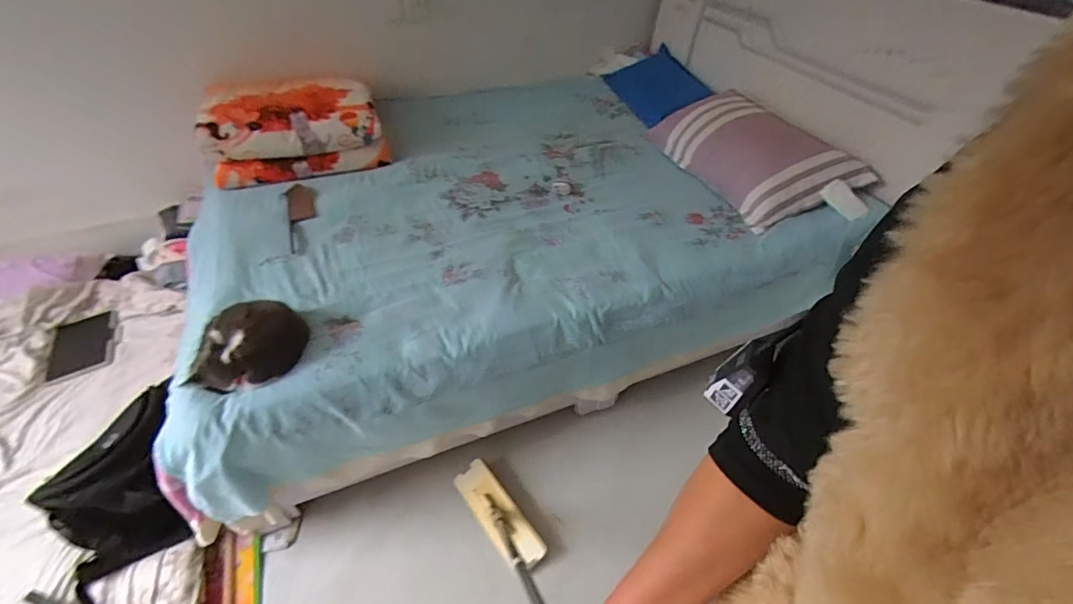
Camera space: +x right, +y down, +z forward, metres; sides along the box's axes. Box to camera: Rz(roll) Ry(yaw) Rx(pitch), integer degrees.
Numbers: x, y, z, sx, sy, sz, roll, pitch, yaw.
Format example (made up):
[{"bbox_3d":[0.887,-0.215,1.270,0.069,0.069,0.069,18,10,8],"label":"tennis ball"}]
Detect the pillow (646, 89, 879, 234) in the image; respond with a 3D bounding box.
[{"bbox_3d":[0.691,-0.512,1.599,0.332,0.098,0.682,-47,53,15],"label":"pillow"}]

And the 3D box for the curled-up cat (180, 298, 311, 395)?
[{"bbox_3d":[-0.647,0.101,1.061,0.203,0.097,0.202,-6,51,-4],"label":"curled-up cat"}]

